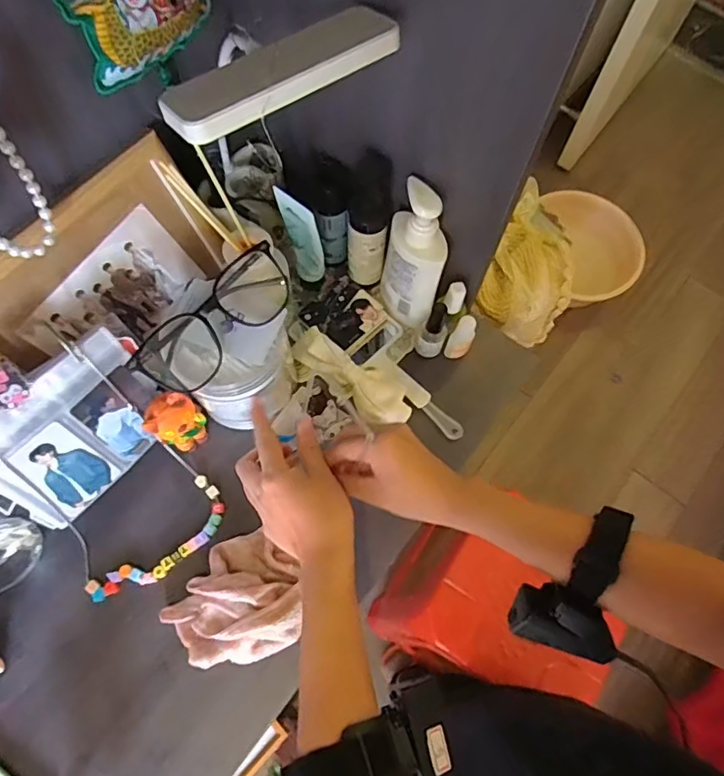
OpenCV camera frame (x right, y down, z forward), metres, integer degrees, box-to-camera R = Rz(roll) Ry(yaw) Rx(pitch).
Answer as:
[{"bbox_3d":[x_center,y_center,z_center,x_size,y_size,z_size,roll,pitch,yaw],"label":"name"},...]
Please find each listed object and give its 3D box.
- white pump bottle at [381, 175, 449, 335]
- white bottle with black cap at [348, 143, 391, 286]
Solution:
[{"bbox_3d":[0.048,-0.115,0.495,0.056,0.150,0.062,14,70,3],"label":"white pump bottle"},{"bbox_3d":[0.005,-0.155,0.506,0.035,0.140,0.042,-1,70,-2],"label":"white bottle with black cap"}]

